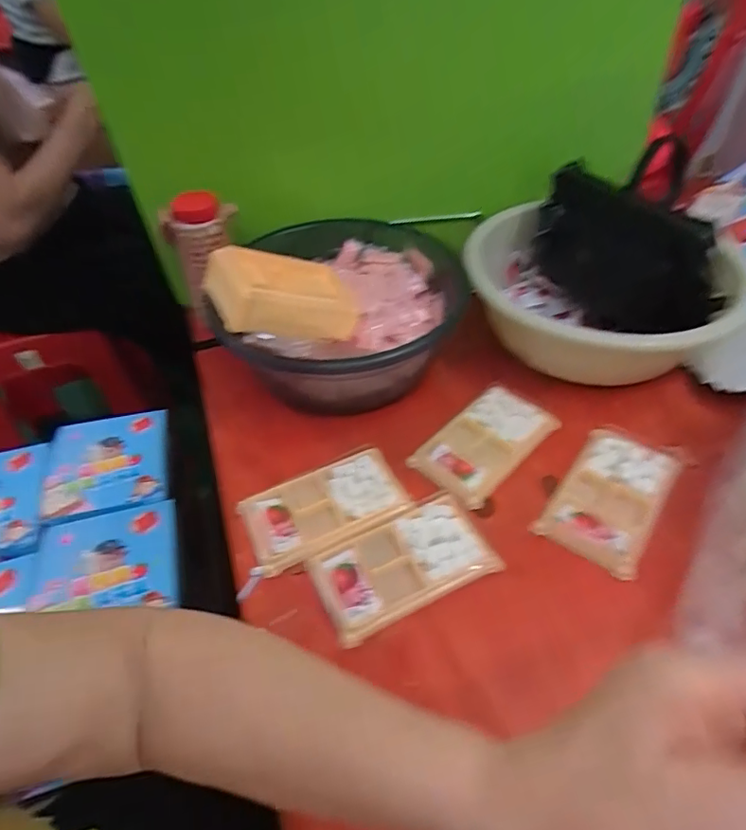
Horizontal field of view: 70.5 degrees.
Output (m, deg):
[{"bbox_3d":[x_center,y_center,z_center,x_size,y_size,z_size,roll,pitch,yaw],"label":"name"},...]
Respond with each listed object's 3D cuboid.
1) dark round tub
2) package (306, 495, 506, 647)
[{"bbox_3d":[-0.025,-0.115,0.574,0.229,0.107,0.269,-1,47,4],"label":"dark round tub"},{"bbox_3d":[0.024,0.119,0.425,0.138,0.011,0.076,-22,49,-15],"label":"package"}]

